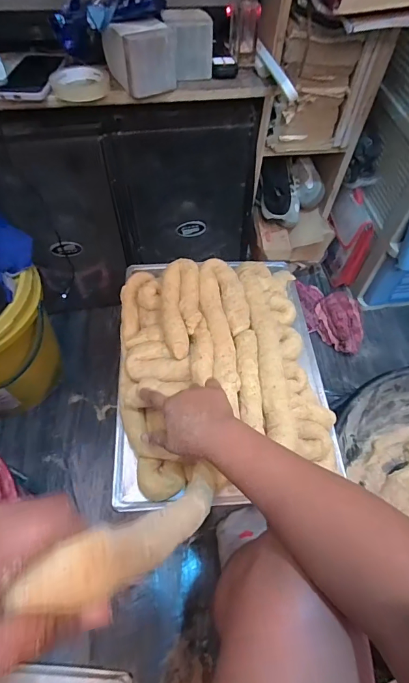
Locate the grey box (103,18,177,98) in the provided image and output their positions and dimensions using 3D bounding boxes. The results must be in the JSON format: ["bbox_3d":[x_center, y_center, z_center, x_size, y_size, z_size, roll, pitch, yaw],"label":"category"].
[{"bbox_3d":[-0.102,-0.459,0.594,0.089,0.082,0.096,-22,58,-15],"label":"grey box"}]

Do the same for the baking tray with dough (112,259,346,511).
[{"bbox_3d":[0.027,0.029,0.582,0.321,0.099,0.412,-3,56,-3],"label":"baking tray with dough"}]

